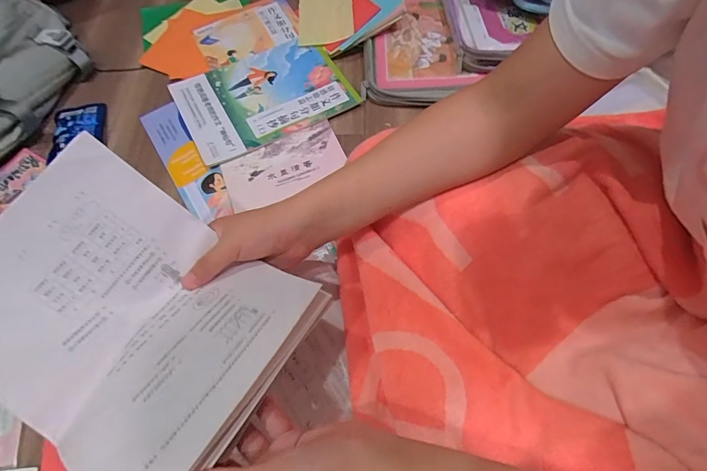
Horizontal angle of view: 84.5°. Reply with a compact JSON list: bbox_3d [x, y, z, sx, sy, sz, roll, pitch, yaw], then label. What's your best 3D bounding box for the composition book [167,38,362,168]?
[{"bbox_3d":[-0.146,-0.229,0.630,0.256,0.013,0.188,-27,66,-11],"label":"composition book"}]

